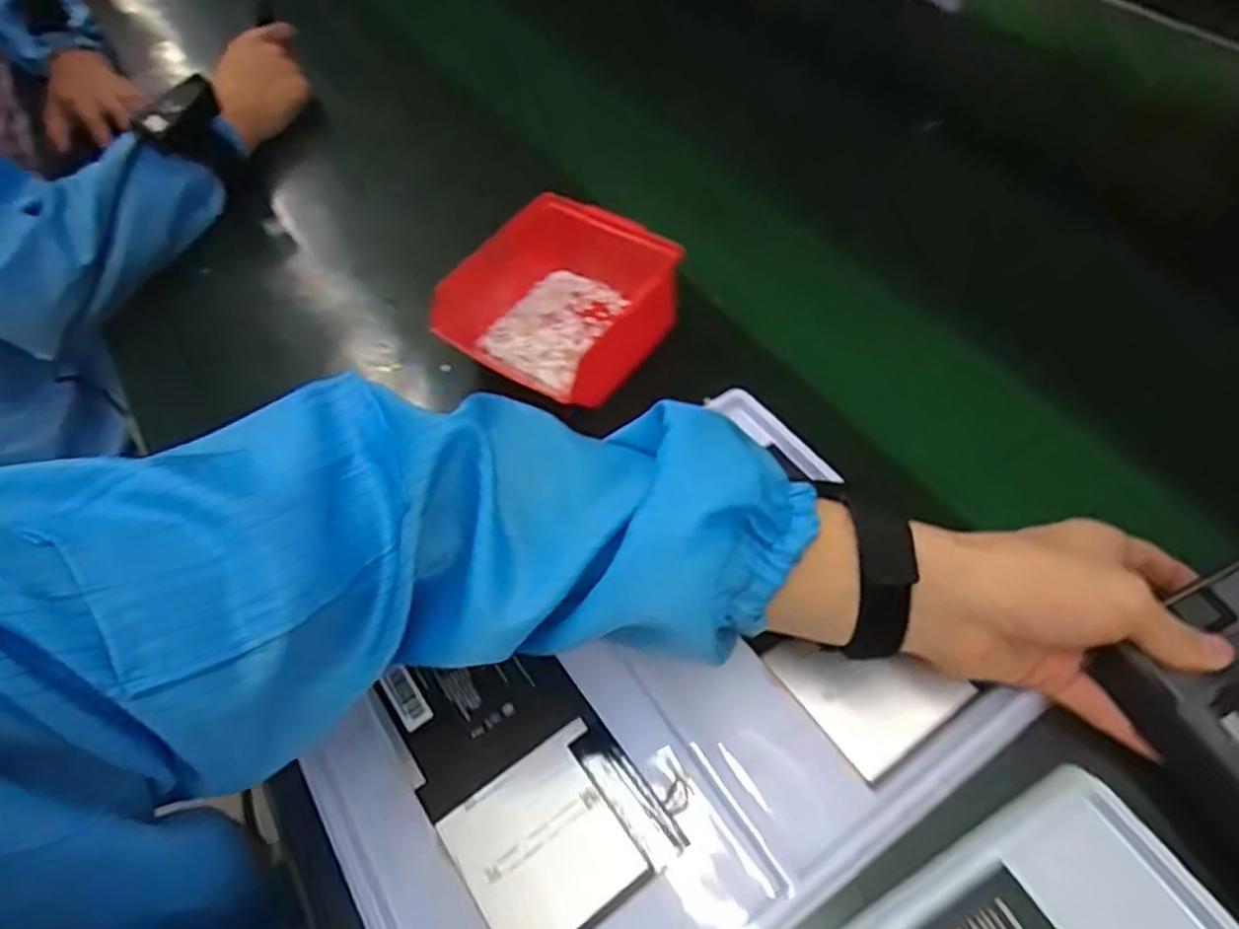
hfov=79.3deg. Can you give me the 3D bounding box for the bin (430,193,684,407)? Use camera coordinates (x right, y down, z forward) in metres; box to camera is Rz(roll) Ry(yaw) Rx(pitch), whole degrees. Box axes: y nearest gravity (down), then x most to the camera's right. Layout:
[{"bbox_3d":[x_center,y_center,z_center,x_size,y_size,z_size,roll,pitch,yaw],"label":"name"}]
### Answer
[{"bbox_3d":[-0.036,-0.105,0.515,0.123,0.073,0.137,29,62,22],"label":"bin"}]

